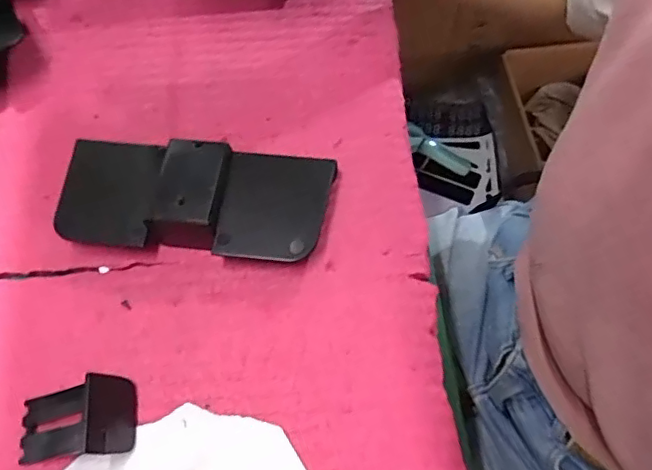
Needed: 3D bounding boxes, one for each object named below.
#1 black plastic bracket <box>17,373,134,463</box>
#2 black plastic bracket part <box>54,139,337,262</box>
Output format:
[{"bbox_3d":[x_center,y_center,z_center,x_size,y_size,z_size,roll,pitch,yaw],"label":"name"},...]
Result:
[{"bbox_3d":[-0.132,0.094,0.291,0.062,0.020,0.038,-6,66,-1],"label":"black plastic bracket"},{"bbox_3d":[-0.079,-0.021,0.342,0.159,0.031,0.069,6,66,4],"label":"black plastic bracket part"}]

